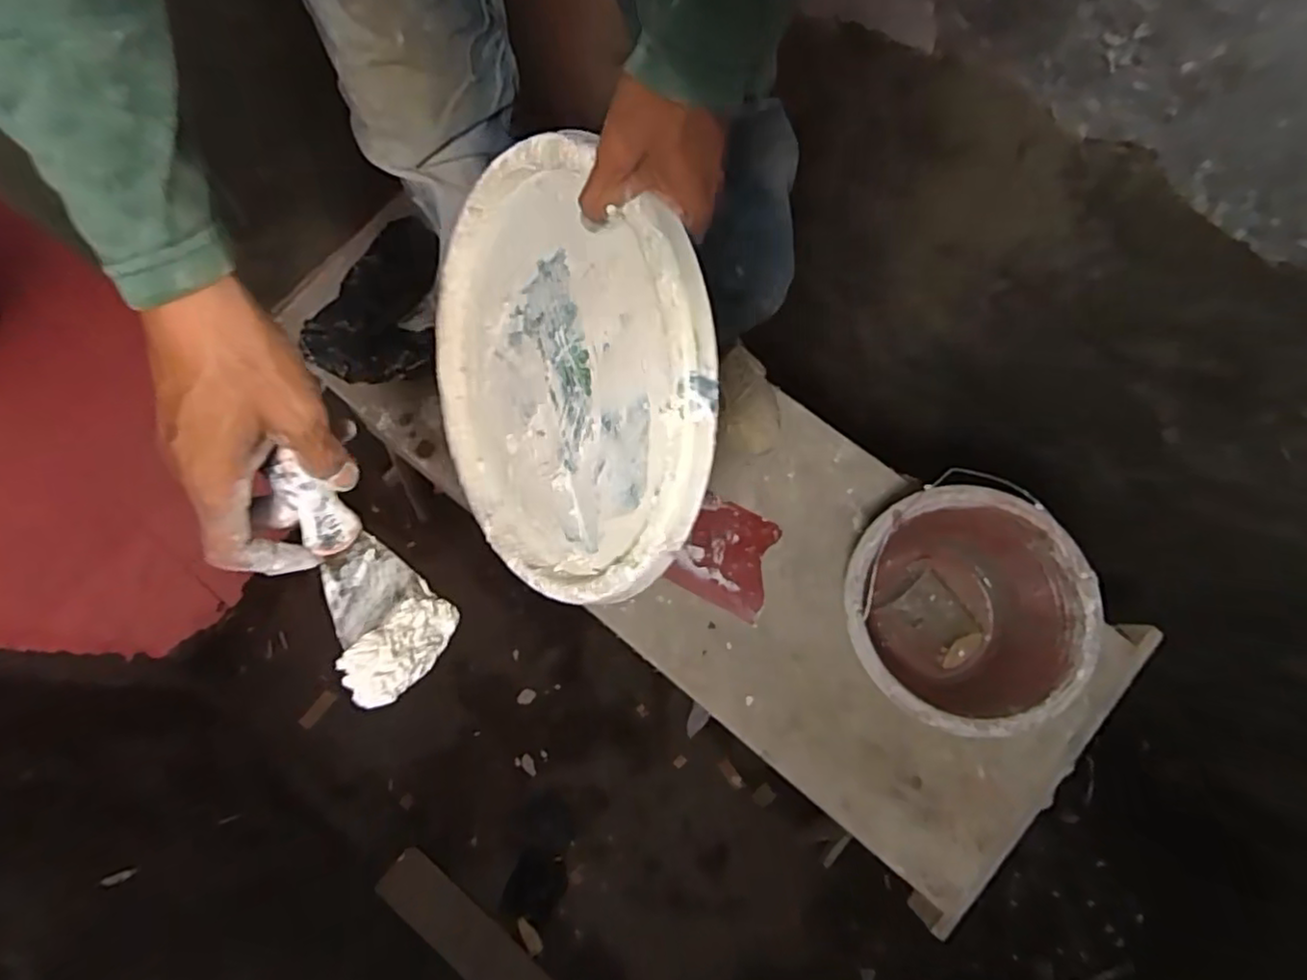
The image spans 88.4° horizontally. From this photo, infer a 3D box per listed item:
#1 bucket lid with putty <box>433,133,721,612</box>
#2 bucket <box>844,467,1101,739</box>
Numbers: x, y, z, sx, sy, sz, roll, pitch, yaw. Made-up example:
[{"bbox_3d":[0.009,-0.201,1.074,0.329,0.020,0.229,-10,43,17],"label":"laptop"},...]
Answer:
[{"bbox_3d":[-0.070,-0.072,0.451,0.020,0.288,0.280,-11,92,-40],"label":"bucket lid with putty"},{"bbox_3d":[0.337,0.143,0.776,0.245,0.186,0.249,-1,73,2],"label":"bucket"}]

